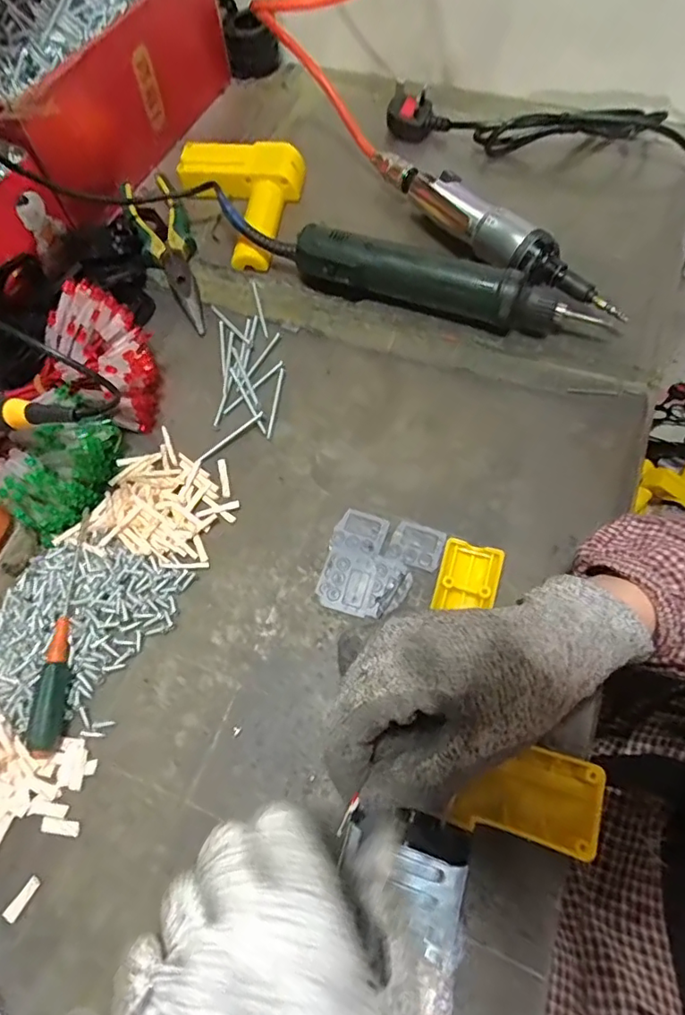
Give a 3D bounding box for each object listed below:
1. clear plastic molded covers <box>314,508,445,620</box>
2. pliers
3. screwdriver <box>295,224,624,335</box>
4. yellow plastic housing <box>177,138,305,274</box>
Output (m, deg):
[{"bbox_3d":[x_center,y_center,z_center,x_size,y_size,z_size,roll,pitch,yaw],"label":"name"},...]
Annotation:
[{"bbox_3d":[0.025,0.038,0.344,0.071,0.004,0.068,13,66,8],"label":"clear plastic molded covers"},{"bbox_3d":[-0.155,-0.229,0.469,0.048,0.021,0.190,-17,66,-6],"label":"pliers"},{"bbox_3d":[0.083,-0.180,0.426,0.255,0.038,0.037,17,67,9],"label":"screwdriver"},{"bbox_3d":[-0.099,-0.284,0.488,0.113,0.030,0.143,2,65,3],"label":"yellow plastic housing"}]

